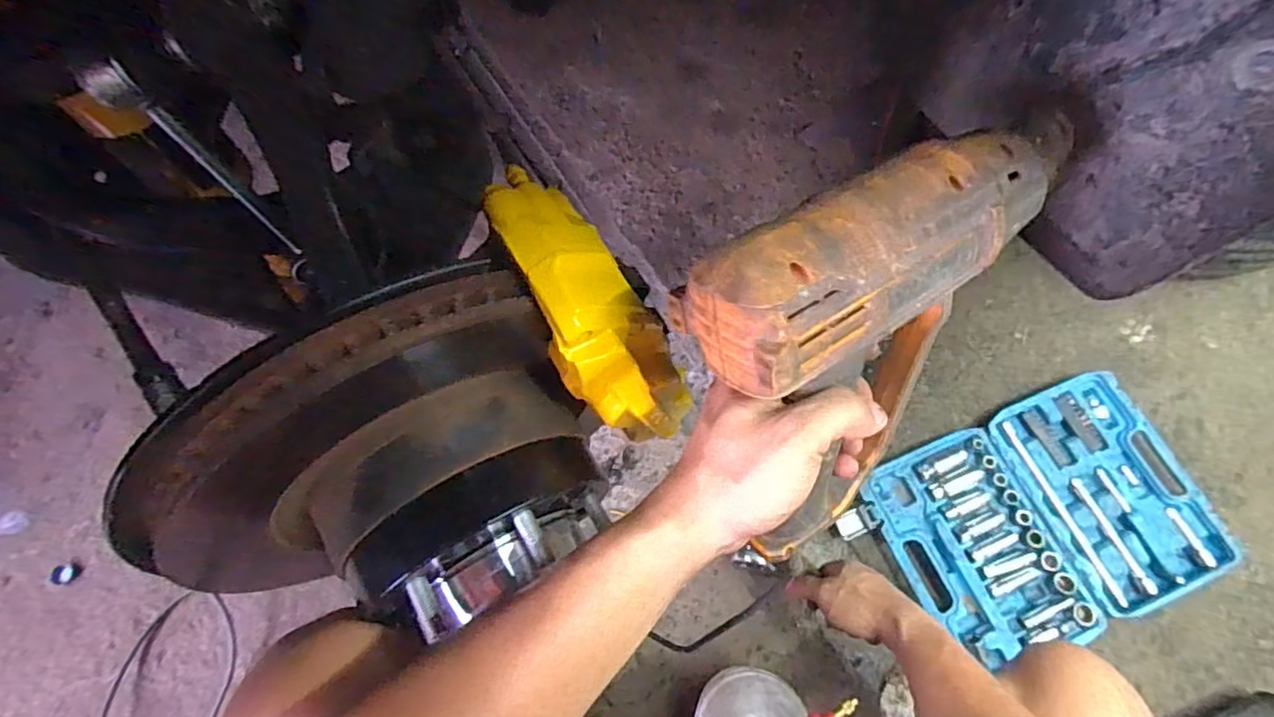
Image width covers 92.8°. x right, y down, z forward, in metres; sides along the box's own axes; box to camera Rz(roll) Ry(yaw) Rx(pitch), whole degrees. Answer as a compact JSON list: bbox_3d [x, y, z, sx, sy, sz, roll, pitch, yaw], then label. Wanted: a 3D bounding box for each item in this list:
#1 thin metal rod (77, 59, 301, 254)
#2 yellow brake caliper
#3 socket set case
[{"bbox_3d":[-0.218,-0.094,0.309,0.020,0.128,0.016,36,74,14],"label":"thin metal rod"},{"bbox_3d":[-0.029,-0.030,0.364,0.063,0.110,0.157,-26,71,-8],"label":"yellow brake caliper"},{"bbox_3d":[0.517,0.207,0.781,0.382,0.032,0.270,-22,71,-7],"label":"socket set case"}]

